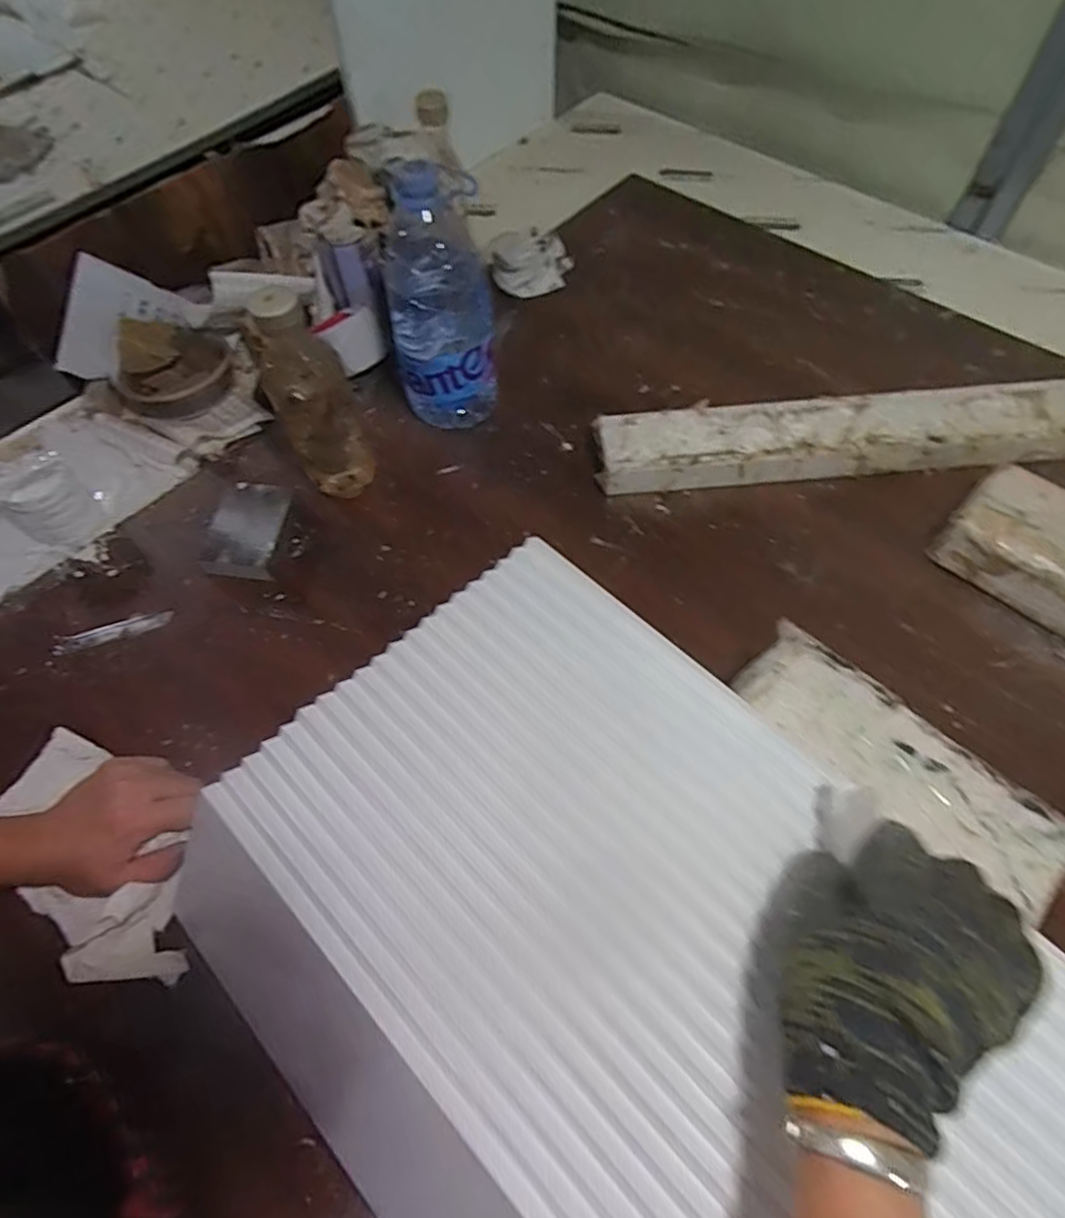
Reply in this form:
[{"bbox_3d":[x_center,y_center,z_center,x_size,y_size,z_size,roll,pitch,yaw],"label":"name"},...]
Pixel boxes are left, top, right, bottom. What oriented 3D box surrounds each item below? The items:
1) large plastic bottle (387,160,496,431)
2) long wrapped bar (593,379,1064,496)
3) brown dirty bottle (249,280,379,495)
[{"bbox_3d":[-0.097,-0.299,0.660,0.106,0.235,0.093,-15,60,-5],"label":"large plastic bottle"},{"bbox_3d":[0.402,-0.189,0.684,0.675,0.042,0.098,-6,59,0],"label":"long wrapped bar"},{"bbox_3d":[-0.213,-0.195,0.627,0.075,0.210,0.081,-28,62,-13],"label":"brown dirty bottle"}]

